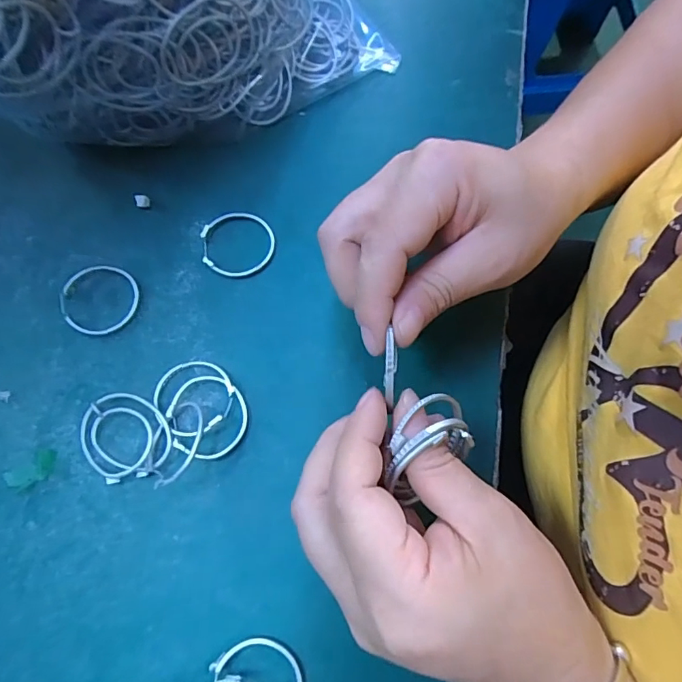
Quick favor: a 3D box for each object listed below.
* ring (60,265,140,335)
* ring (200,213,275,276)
[{"bbox_3d":[-0.132,-0.023,0.256,0.040,0.006,0.040,0,73,1],"label":"ring"},{"bbox_3d":[-0.058,-0.055,0.264,0.040,0.006,0.039,0,73,1],"label":"ring"}]

